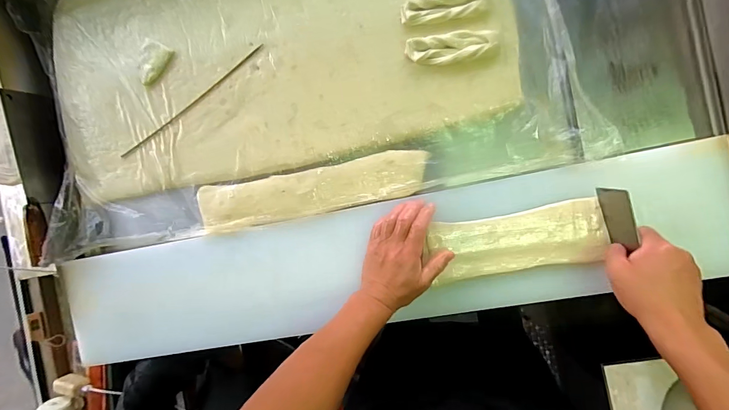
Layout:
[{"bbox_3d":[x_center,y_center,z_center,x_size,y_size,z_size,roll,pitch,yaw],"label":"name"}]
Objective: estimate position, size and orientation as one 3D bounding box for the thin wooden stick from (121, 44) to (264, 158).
[{"bbox_3d":[-0.292,-0.170,0.604,0.321,0.005,0.011,-33,86,8],"label":"thin wooden stick"}]

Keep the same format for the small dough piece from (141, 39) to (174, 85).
[{"bbox_3d":[-0.349,-0.232,0.594,0.055,0.009,0.069,27,94,7],"label":"small dough piece"}]

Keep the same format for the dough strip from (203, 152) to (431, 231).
[{"bbox_3d":[-0.089,-0.020,0.574,0.375,0.013,0.074,-10,90,9],"label":"dough strip"}]

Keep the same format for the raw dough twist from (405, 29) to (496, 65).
[{"bbox_3d":[0.123,-0.224,0.514,0.124,0.018,0.039,-8,90,9],"label":"raw dough twist"}]

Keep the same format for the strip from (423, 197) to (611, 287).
[{"bbox_3d":[0.209,0.052,0.507,0.230,0.013,0.085,-11,90,10],"label":"strip"}]

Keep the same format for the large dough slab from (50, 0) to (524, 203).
[{"bbox_3d":[-0.168,-0.245,0.566,0.755,0.028,0.377,-10,90,9],"label":"large dough slab"}]

